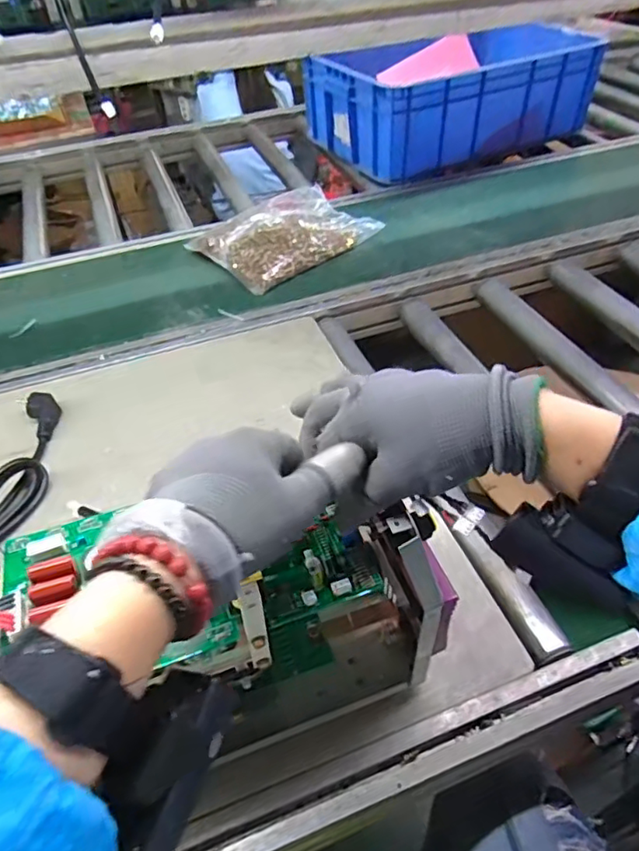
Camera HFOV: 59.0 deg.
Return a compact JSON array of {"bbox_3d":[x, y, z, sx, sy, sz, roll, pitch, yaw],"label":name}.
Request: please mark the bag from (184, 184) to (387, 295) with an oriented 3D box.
[{"bbox_3d":[-0.064,-0.364,1.043,0.288,0.061,0.214,-35,53,-26],"label":"bag"}]

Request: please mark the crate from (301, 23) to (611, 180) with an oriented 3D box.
[{"bbox_3d":[0.324,-0.787,1.366,0.585,0.200,0.344,-23,49,-17],"label":"crate"}]

